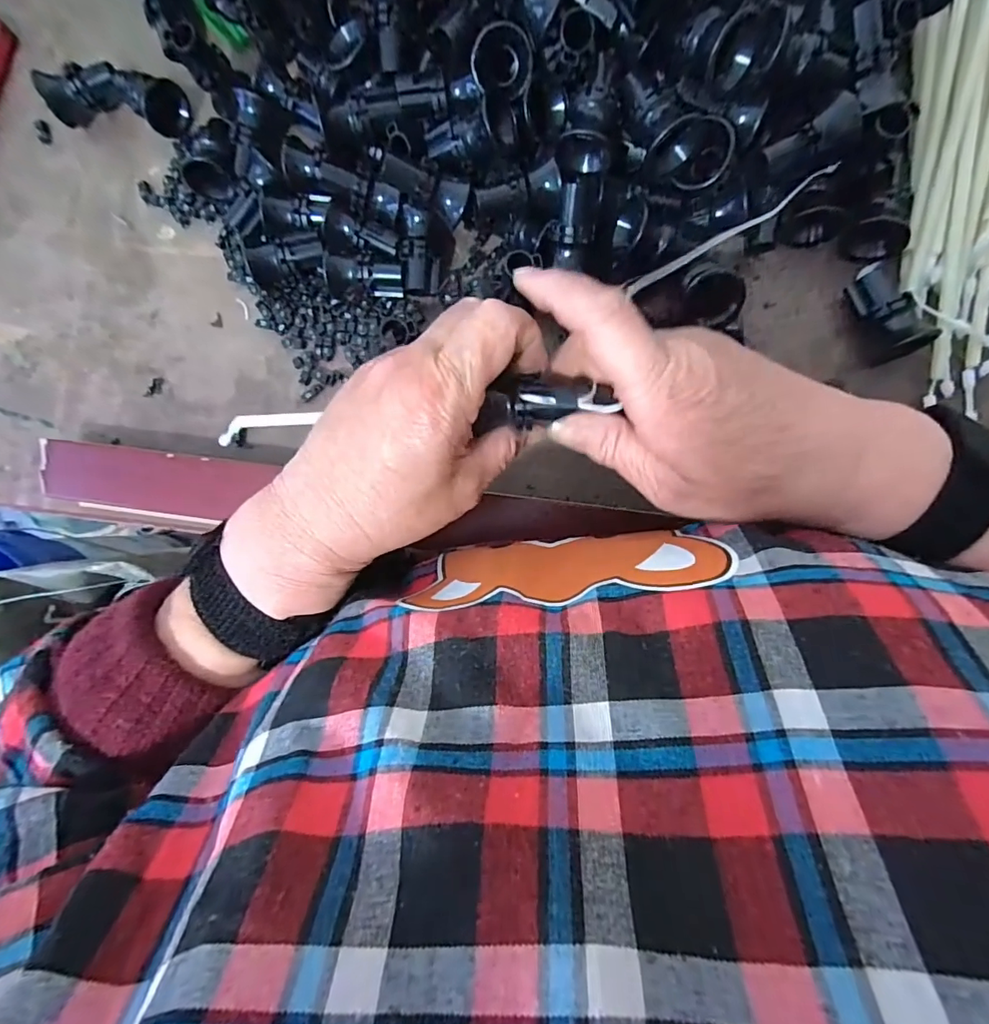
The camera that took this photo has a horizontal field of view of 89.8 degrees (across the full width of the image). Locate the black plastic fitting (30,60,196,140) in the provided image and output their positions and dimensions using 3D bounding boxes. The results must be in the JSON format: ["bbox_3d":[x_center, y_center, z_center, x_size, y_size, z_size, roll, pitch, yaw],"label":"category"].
[{"bbox_3d":[-0.249,-0.274,0.326,0.089,0.029,0.036,13,92,8],"label":"black plastic fitting"}]

